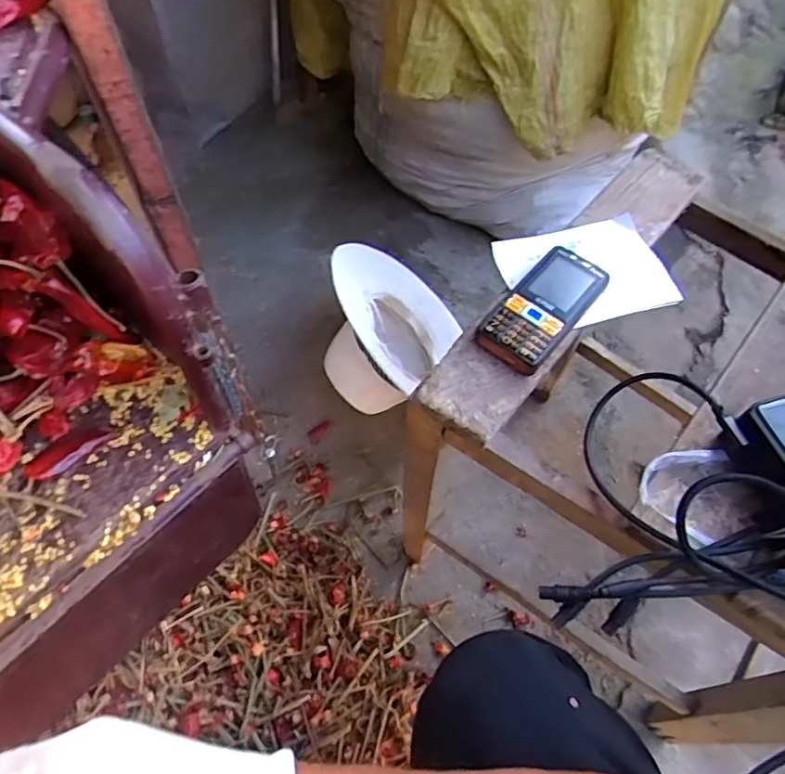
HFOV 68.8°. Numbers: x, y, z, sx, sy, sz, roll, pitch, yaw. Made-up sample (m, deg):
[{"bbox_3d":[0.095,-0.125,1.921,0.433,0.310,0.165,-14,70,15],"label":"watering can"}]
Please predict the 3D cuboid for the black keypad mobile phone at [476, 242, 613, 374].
[{"bbox_3d":[0.125,-0.068,0.477,0.061,0.019,0.123,36,64,19],"label":"black keypad mobile phone"}]

